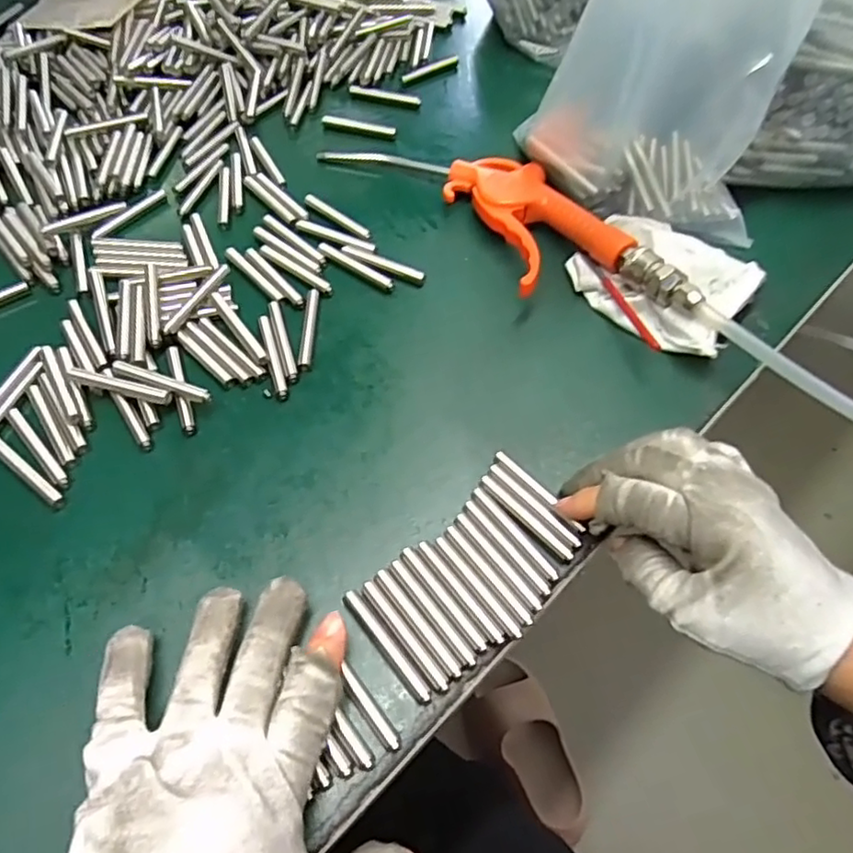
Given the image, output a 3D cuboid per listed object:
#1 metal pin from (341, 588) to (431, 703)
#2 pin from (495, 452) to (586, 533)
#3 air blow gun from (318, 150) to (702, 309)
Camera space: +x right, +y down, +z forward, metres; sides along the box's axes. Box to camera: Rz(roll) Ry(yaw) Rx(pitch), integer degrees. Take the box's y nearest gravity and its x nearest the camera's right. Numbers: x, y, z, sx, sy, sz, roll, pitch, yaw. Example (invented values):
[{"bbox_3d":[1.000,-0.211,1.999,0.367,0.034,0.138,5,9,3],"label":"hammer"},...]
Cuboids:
[{"bbox_3d":[-0.018,0.096,0.283,0.006,0.004,0.057,-35,65,-21],"label":"metal pin"},{"bbox_3d":[0.057,0.032,0.324,0.007,0.004,0.058,-36,63,-22],"label":"pin"},{"bbox_3d":[0.048,-0.143,0.418,0.095,0.036,0.275,-34,65,-20],"label":"air blow gun"}]

